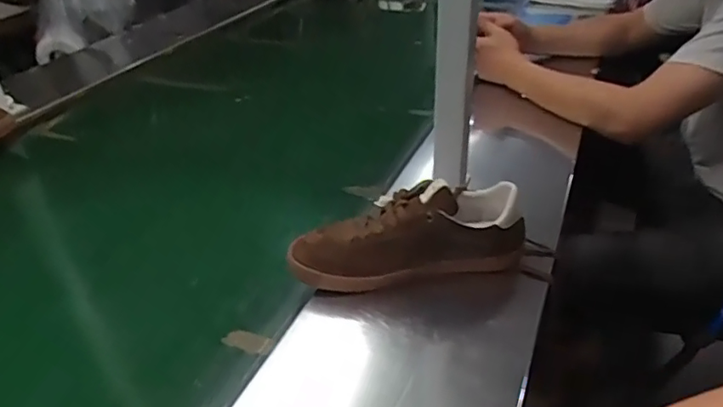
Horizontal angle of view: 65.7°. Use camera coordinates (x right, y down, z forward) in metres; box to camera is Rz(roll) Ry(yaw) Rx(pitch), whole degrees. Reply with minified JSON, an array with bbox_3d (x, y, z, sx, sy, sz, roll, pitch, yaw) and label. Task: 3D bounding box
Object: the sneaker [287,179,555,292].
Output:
[{"bbox_3d":[0.066,0.031,0.625,0.283,0.108,0.090,-6,33,-5],"label":"sneaker"}]

